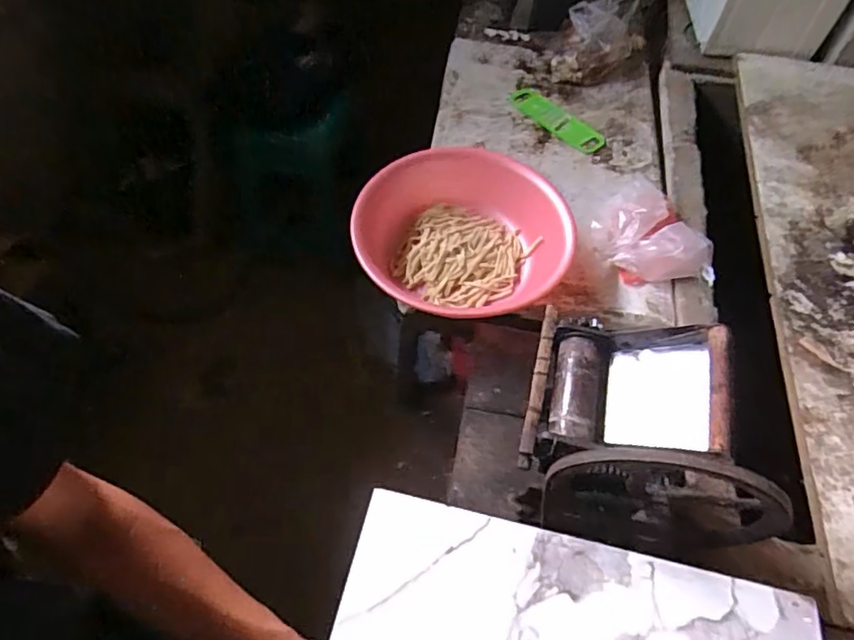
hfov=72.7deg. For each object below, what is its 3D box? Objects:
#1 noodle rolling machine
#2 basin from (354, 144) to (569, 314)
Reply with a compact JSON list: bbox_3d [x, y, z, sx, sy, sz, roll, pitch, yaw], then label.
[{"bbox_3d":[0.263,0.143,0.769,0.258,0.284,0.241,16,57,6],"label":"noodle rolling machine"},{"bbox_3d":[0.072,-0.171,1.171,0.414,0.158,0.408,2,57,-3],"label":"basin"}]

